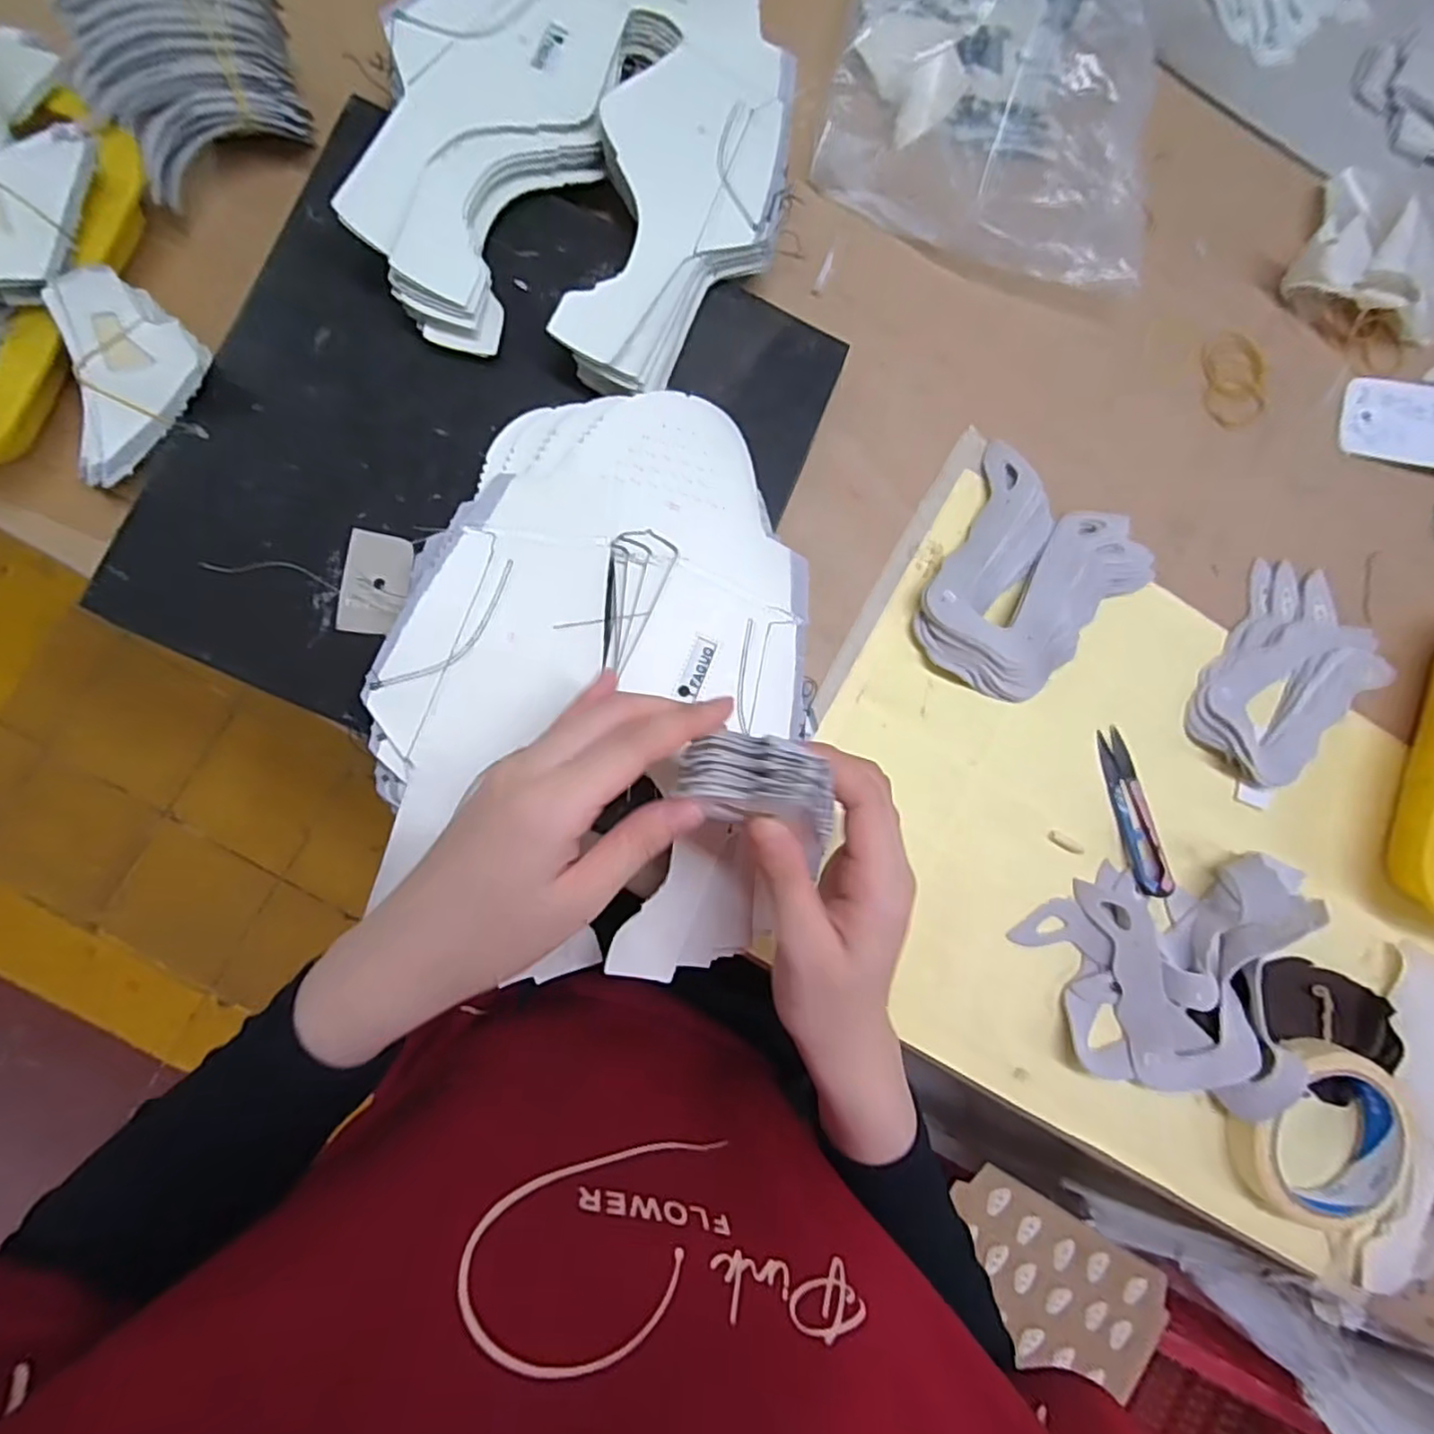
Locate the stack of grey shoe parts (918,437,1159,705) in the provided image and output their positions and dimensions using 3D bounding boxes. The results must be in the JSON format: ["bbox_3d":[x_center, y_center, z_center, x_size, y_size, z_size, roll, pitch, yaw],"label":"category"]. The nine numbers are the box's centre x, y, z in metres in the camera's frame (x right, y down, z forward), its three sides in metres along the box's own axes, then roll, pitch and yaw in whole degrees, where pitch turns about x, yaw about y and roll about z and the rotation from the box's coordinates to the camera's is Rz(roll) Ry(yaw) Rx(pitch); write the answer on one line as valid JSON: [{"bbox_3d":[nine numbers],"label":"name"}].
[{"bbox_3d":[0.188,-0.077,0.405,0.112,0.019,0.134,29,85,-4],"label":"stack of grey shoe parts"}]

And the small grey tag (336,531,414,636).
[{"bbox_3d":[-0.175,-0.069,0.345,0.031,0.005,0.052,9,82,-10],"label":"small grey tag"}]

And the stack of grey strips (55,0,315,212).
[{"bbox_3d":[-0.263,-0.322,0.338,0.102,0.051,0.072,-28,90,-7],"label":"stack of grey strips"}]

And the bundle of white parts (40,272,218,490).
[{"bbox_3d":[-0.285,-0.163,0.332,0.053,0.024,0.091,-2,117,-31],"label":"bundle of white parts"}]

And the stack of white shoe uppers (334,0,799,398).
[{"bbox_3d":[-0.059,-0.320,0.358,0.201,0.037,0.285,19,86,-5],"label":"stack of white shoe uppers"}]

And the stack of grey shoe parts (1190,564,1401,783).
[{"bbox_3d":[0.358,-0.019,0.415,0.105,0.014,0.129,30,85,-4],"label":"stack of grey shoe parts"}]

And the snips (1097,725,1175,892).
[{"bbox_3d":[0.252,0.057,0.405,0.022,0.014,0.099,-15,89,-6],"label":"snips"}]

